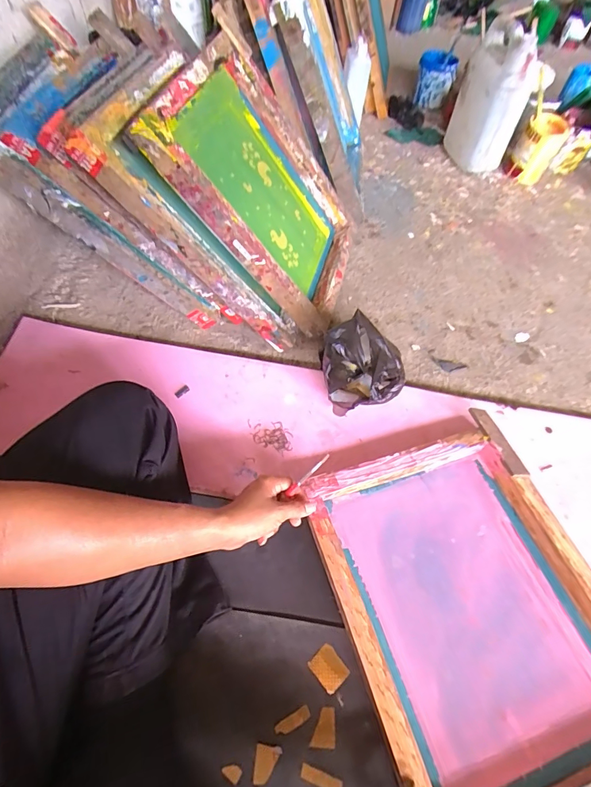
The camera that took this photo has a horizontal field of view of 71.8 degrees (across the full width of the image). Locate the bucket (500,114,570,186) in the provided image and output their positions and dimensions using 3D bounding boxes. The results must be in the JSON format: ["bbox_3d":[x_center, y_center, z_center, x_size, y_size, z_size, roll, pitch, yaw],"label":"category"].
[{"bbox_3d":[0.647,-0.658,1.104,0.125,0.142,0.104,30,62,17],"label":"bucket"}]

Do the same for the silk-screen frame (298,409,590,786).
[{"bbox_3d":[0.239,0.286,0.563,0.346,0.048,0.447,-15,59,-11],"label":"silk-screen frame"}]

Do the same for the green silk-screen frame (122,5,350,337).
[{"bbox_3d":[-0.051,-0.392,0.799,0.070,0.464,0.363,-11,50,38],"label":"green silk-screen frame"}]

